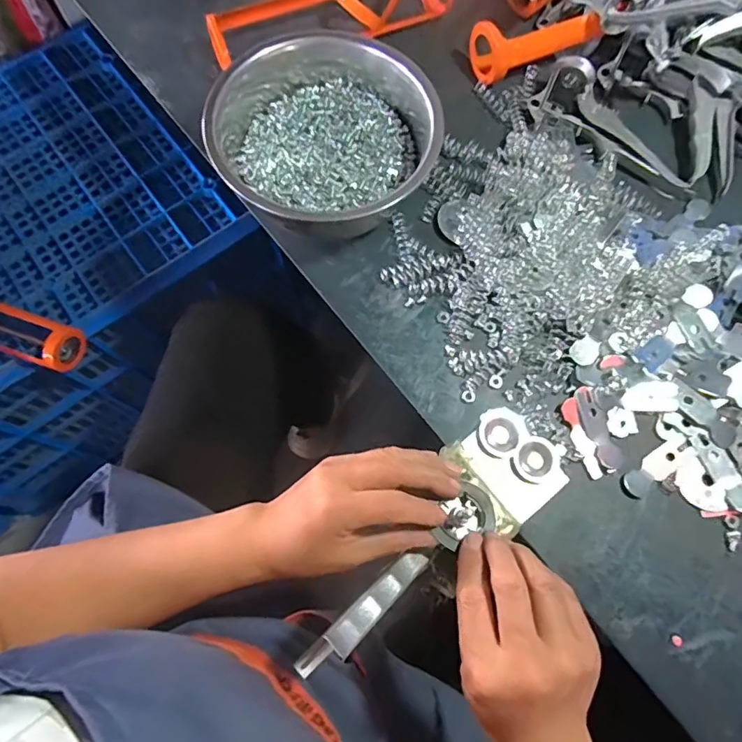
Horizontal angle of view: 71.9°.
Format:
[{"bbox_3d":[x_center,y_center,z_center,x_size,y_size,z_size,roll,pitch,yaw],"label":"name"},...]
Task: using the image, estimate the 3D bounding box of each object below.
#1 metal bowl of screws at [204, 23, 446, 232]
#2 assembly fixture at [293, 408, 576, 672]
[{"bbox_3d":[-0.036,-0.196,0.436,0.183,0.080,0.175,0,73,1],"label":"metal bowl of screws"},{"bbox_3d":[0.047,0.113,0.346,0.234,0.033,0.077,-35,75,-34],"label":"assembly fixture"}]

